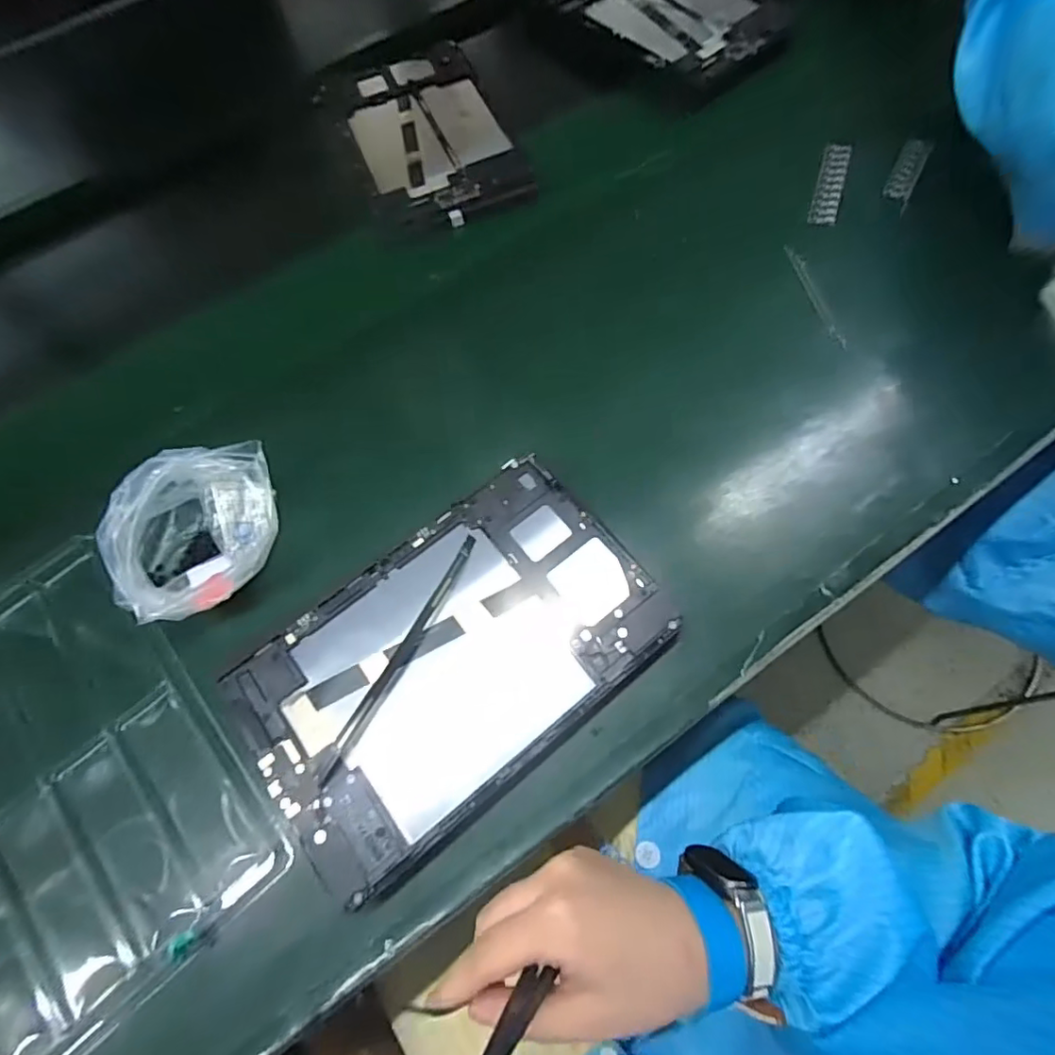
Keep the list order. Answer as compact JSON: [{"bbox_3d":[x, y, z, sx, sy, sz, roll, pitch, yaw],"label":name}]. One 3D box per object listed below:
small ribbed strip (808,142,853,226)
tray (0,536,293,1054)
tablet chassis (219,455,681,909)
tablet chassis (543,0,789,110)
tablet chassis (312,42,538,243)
[{"bbox_3d":[0.265,-0.302,0.494,0.022,0.010,0.097,17,69,11],"label":"small ribbed strip"},{"bbox_3d":[-0.304,0.167,0.336,0.227,0.011,0.268,-41,72,-13],"label":"tray"},{"bbox_3d":[-0.044,0.074,0.333,0.238,0.015,0.149,-38,72,-12],"label":"tablet chassis"},{"bbox_3d":[0.137,-0.527,0.585,0.144,0.026,0.237,-33,69,-7],"label":"tablet chassis"},{"bbox_3d":[-0.101,-0.380,0.545,0.149,0.014,0.253,-20,67,-4],"label":"tablet chassis"}]

